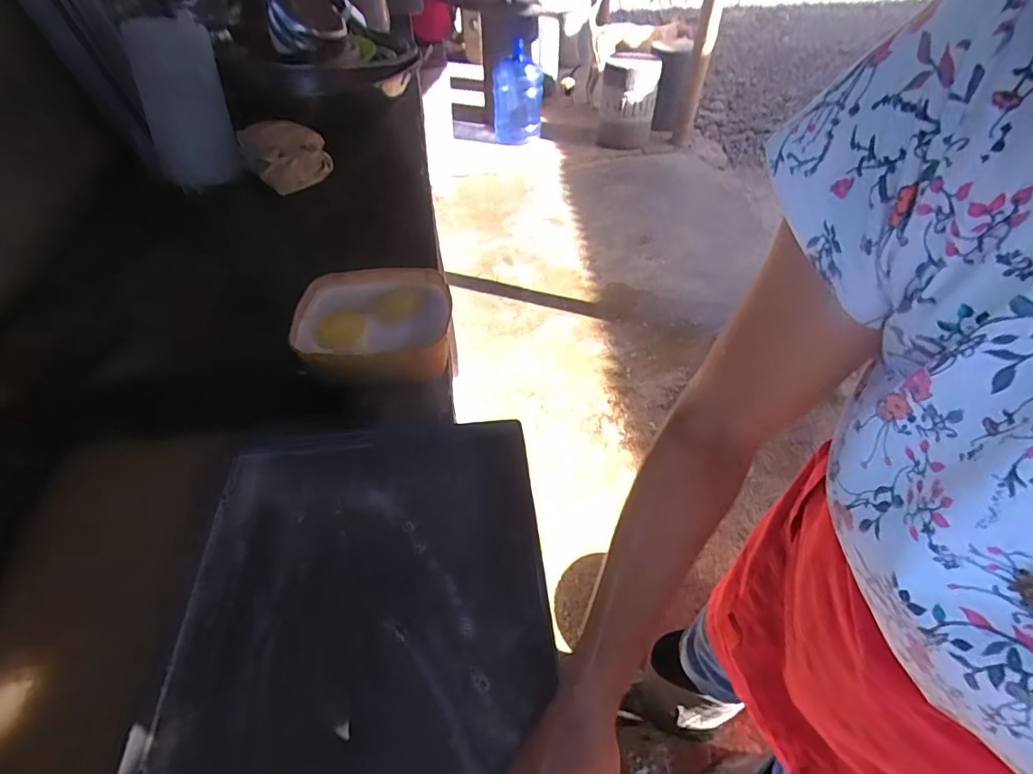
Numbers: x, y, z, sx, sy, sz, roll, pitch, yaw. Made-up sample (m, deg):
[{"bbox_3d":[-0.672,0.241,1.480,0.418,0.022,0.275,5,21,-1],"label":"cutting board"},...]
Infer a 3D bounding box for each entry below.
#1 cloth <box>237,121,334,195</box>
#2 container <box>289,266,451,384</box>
[{"bbox_3d":[-0.460,-0.468,1.042,0.160,0.105,0.091,-22,51,-19],"label":"cloth"},{"bbox_3d":[-0.190,-0.086,0.703,0.203,0.061,0.175,-5,48,-5],"label":"container"}]

